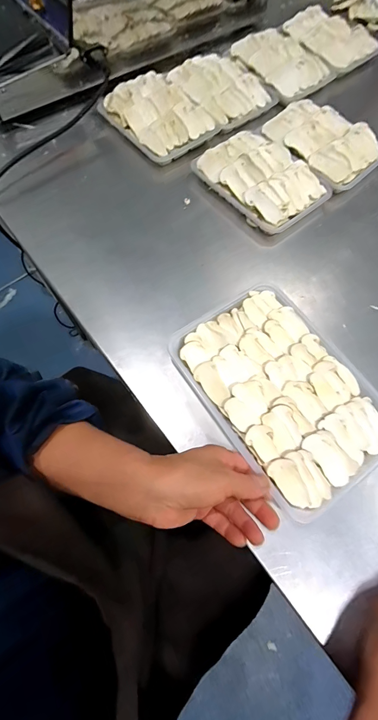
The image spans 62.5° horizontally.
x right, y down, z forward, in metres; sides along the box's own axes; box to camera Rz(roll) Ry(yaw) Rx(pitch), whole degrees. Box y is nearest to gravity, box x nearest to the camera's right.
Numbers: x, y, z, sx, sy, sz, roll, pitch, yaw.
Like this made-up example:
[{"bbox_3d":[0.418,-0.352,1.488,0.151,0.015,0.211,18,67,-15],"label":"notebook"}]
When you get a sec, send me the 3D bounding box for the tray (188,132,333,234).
[{"bbox_3d":[0.110,-0.272,0.466,0.125,0.038,0.175,-39,74,-15],"label":"tray"}]

